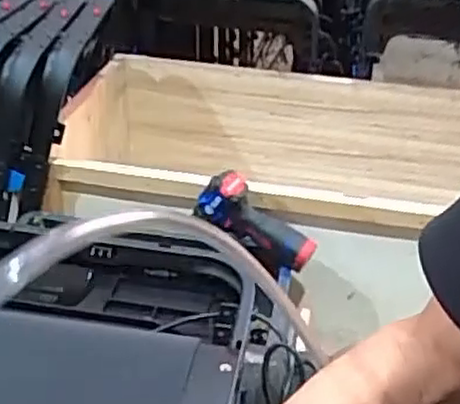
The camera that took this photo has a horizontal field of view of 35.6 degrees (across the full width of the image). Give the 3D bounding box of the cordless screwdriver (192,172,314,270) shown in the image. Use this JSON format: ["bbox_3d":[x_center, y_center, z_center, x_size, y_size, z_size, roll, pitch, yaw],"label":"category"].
[{"bbox_3d":[0.034,0.047,1.171,0.201,0.121,0.060,37,35,1],"label":"cordless screwdriver"}]

